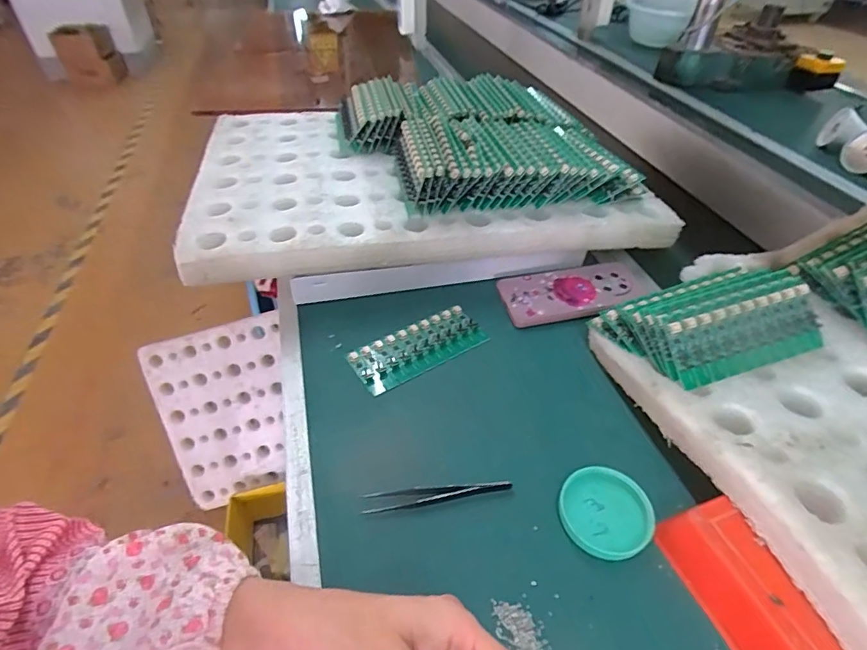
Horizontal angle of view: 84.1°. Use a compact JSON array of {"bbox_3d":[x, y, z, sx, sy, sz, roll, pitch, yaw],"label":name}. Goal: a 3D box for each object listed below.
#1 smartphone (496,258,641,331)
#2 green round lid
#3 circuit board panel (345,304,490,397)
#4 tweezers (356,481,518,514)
[{"bbox_3d":[0.157,-0.038,0.540,0.162,0.014,0.074,-10,44,-12],"label":"smartphone"},{"bbox_3d":[0.129,0.139,0.360,0.065,0.009,0.064,0,43,0],"label":"green round lid"},{"bbox_3d":[-0.014,0.022,0.487,0.135,0.009,0.058,-24,49,-24],"label":"circuit board panel"},{"bbox_3d":[0.004,0.131,0.369,0.113,0.009,0.015,-4,44,-6],"label":"tweezers"}]

